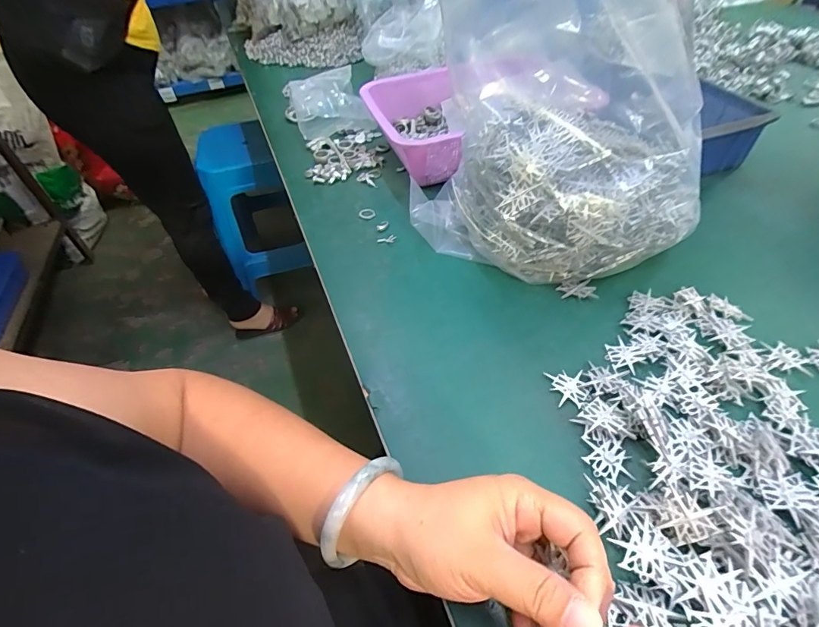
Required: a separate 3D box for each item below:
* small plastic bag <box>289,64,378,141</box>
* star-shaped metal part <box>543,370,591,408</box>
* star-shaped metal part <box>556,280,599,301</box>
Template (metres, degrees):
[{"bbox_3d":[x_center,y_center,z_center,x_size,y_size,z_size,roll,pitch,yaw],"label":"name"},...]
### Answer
[{"bbox_3d":[-0.139,-0.362,0.726,0.118,0.066,0.167,-15,48,-9],"label":"small plastic bag"},{"bbox_3d":[0.135,0.064,0.358,0.030,0.005,0.033,-6,48,-1],"label":"star-shaped metal part"},{"bbox_3d":[0.173,-0.025,0.435,0.037,0.008,0.024,0,48,5],"label":"star-shaped metal part"}]

